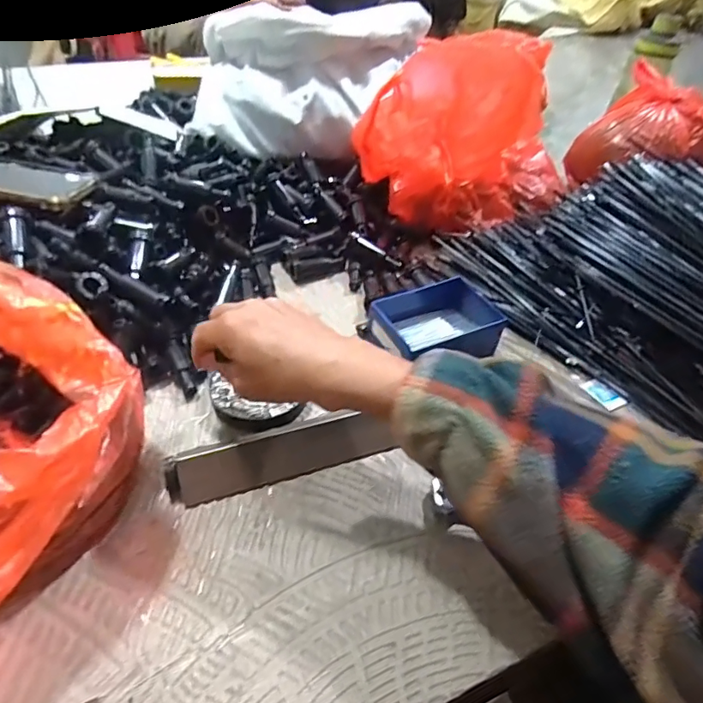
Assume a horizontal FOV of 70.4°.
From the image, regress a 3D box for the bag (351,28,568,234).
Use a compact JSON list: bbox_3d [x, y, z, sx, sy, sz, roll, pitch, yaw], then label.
[{"bbox_3d":[0.148,-0.274,0.623,0.239,0.180,0.261,18,47,13],"label":"bag"}]

